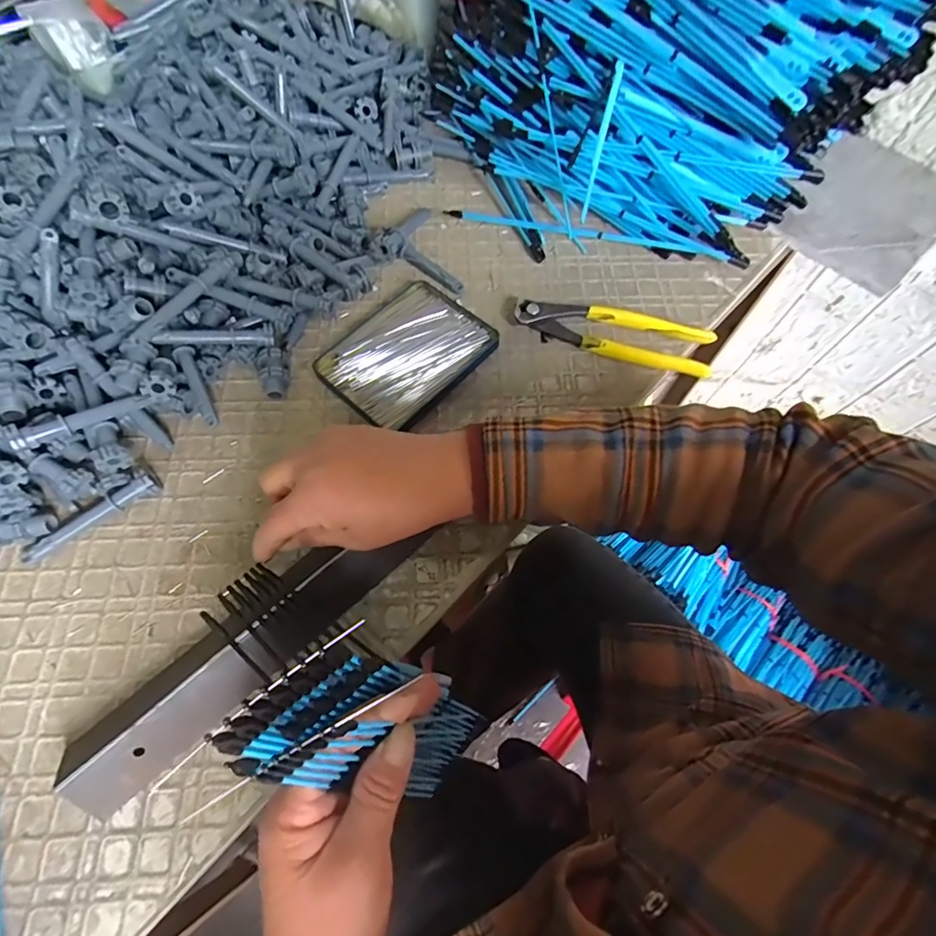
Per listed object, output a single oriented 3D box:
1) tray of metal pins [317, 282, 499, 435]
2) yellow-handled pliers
[{"bbox_3d":[-0.053,-0.096,0.423,0.102,0.010,0.128,40,70,14],"label":"tray of metal pins"},{"bbox_3d":[0.123,-0.115,0.432,0.162,0.018,0.044,17,66,5],"label":"yellow-handled pliers"}]

